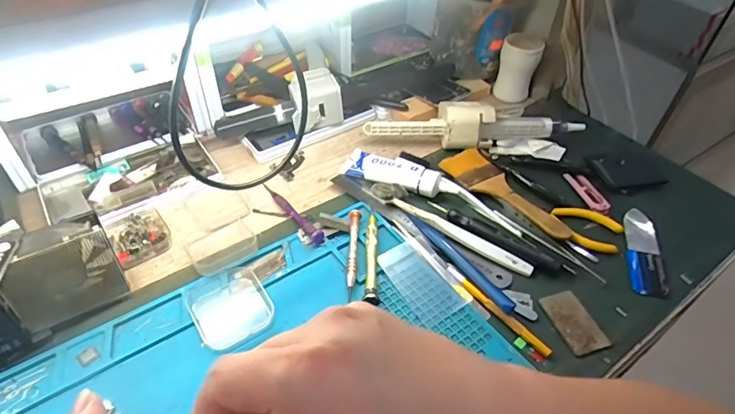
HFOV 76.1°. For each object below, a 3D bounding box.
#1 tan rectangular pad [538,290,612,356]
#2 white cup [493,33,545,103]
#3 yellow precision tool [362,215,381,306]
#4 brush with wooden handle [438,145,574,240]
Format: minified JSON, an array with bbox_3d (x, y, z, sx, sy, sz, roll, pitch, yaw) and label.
[{"bbox_3d":[0.188,0.103,0.424,0.037,0.004,0.060,-13,47,-15],"label":"tan rectangular pad"},{"bbox_3d":[0.214,-0.197,0.672,0.053,0.089,0.047,21,48,17],"label":"white cup"},{"bbox_3d":[0.004,0.050,0.456,0.013,0.016,0.104,1,45,-2],"label":"yellow precision tool"},{"bbox_3d":[0.156,-0.016,0.529,0.063,0.011,0.161,-23,51,-23],"label":"brush with wooden handle"}]

